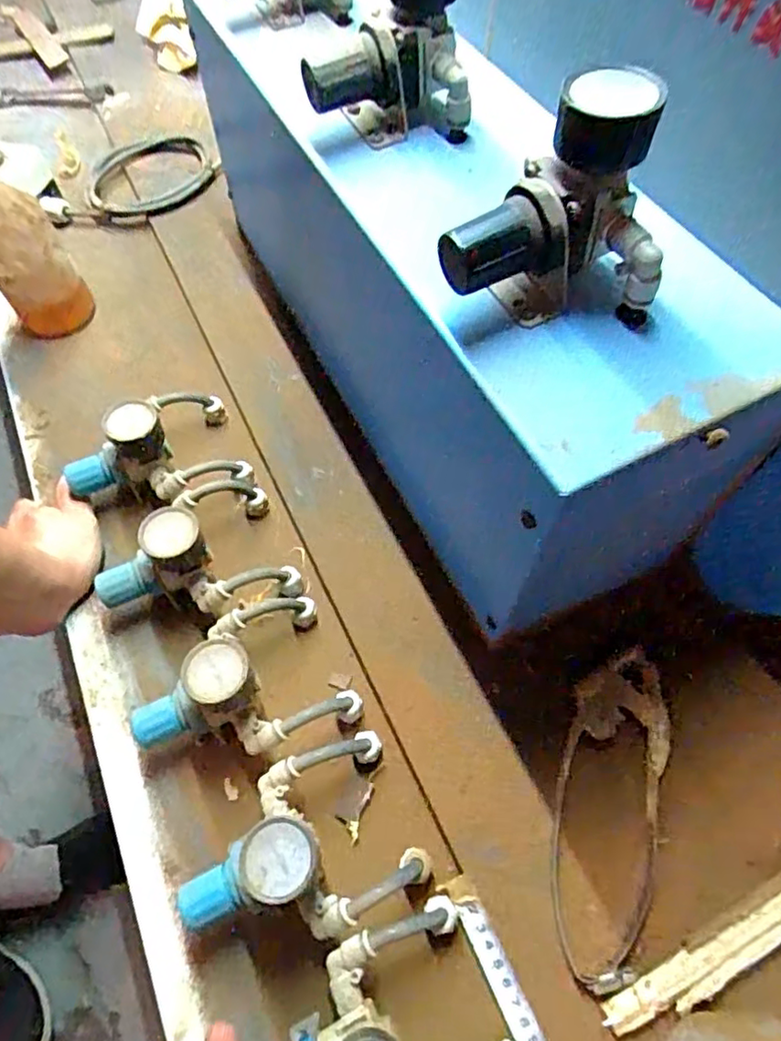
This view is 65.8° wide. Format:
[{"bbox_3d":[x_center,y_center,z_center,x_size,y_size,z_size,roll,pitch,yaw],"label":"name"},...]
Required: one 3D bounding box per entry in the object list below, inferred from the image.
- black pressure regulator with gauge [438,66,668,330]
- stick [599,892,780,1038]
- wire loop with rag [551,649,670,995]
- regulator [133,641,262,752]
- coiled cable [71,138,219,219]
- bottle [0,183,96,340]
[{"bbox_3d":[0.074,-0.142,0.272,0.094,0.081,0.060,5,61,3],"label":"black pressure regulator with gauge"},{"bbox_3d":[0.221,0.240,0.357,0.216,0.012,0.023,-23,63,-12],"label":"stick"},{"bbox_3d":[0.141,0.182,0.388,0.063,0.021,0.196,13,62,7],"label":"wire loop with rag"},{"bbox_3d":[-0.127,0.123,0.397,0.087,0.083,0.042,-31,65,-16],"label":"regulator"},{"bbox_3d":[-0.288,-0.413,0.717,0.170,0.027,0.143,-10,62,-5],"label":"coiled cable"},{"bbox_3d":[-0.341,-0.241,0.558,0.067,0.168,0.057,-5,61,-2],"label":"bottle"}]

